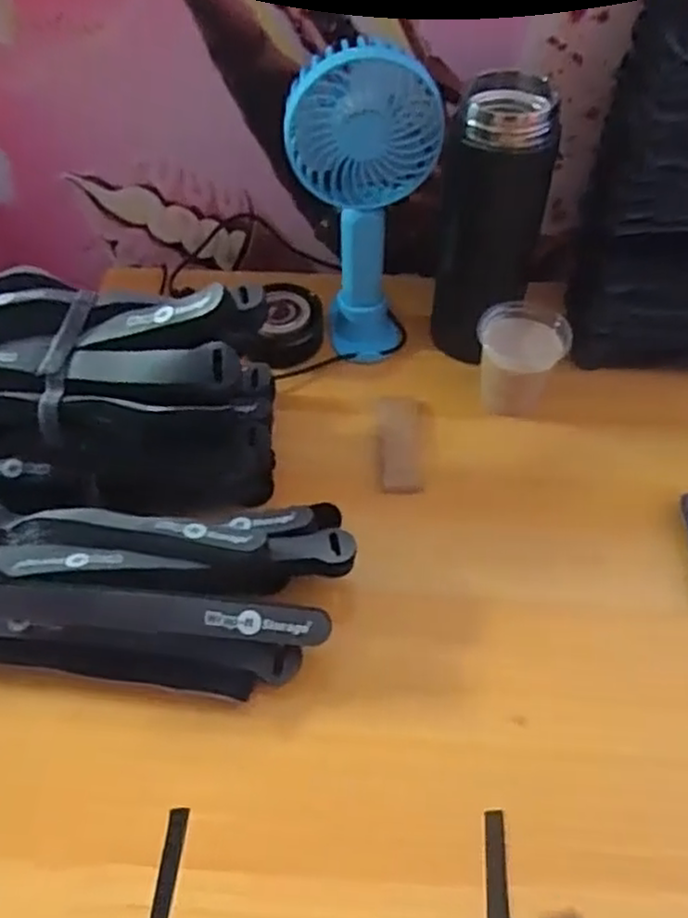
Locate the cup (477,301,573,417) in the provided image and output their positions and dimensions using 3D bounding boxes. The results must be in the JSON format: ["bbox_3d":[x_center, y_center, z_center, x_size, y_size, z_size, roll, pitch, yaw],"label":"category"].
[{"bbox_3d":[0.136,-0.078,0.556,0.074,0.062,0.063,-32,58,-22],"label":"cup"}]

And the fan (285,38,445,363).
[{"bbox_3d":[0.013,-0.170,0.518,0.103,0.203,0.071,2,52,3],"label":"fan"}]

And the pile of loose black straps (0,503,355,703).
[{"bbox_3d":[-0.119,0.075,0.428,0.239,0.062,0.107,2,52,3],"label":"pile of loose black straps"}]

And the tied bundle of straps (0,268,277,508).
[{"bbox_3d":[-0.156,-0.041,0.475,0.212,0.122,0.118,3,52,3],"label":"tied bundle of straps"}]

